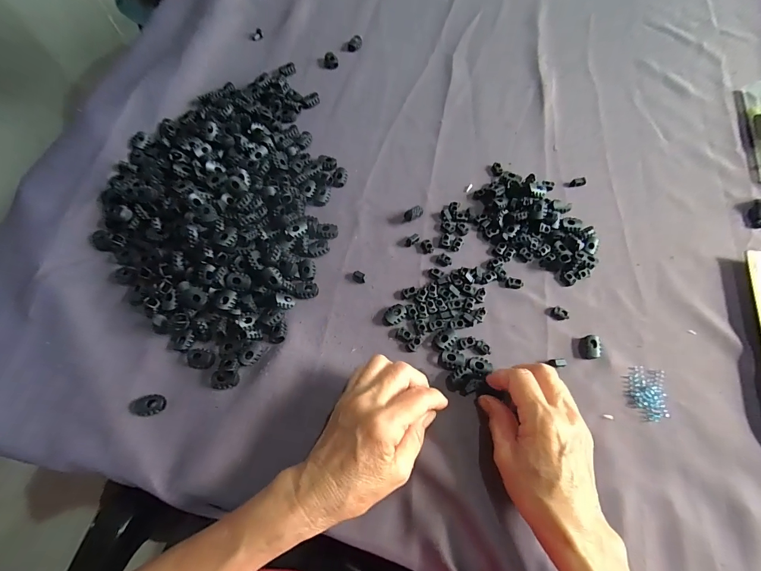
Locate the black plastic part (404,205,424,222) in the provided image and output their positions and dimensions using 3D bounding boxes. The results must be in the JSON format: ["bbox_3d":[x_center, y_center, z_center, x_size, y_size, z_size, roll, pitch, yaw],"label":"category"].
[{"bbox_3d":[0.036,-0.078,0.390,0.024,0.016,0.008,-36,72,-14],"label":"black plastic part"}]

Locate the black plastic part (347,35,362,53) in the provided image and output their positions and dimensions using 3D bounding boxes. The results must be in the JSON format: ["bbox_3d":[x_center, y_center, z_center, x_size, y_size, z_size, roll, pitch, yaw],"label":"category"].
[{"bbox_3d":[-0.034,-0.333,0.495,0.013,0.011,0.027,31,71,12],"label":"black plastic part"}]

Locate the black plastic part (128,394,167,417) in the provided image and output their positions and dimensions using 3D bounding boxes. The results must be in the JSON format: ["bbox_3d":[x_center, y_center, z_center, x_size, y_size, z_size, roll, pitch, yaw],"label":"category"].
[{"bbox_3d":[-0.203,0.104,0.312,0.029,0.006,0.018,-2,67,-1],"label":"black plastic part"}]

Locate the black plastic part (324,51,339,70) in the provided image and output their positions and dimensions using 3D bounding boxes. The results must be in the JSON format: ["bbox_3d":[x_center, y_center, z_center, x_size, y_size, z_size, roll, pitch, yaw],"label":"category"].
[{"bbox_3d":[-0.066,-0.301,0.482,0.019,0.010,0.022,-10,68,-4],"label":"black plastic part"}]

